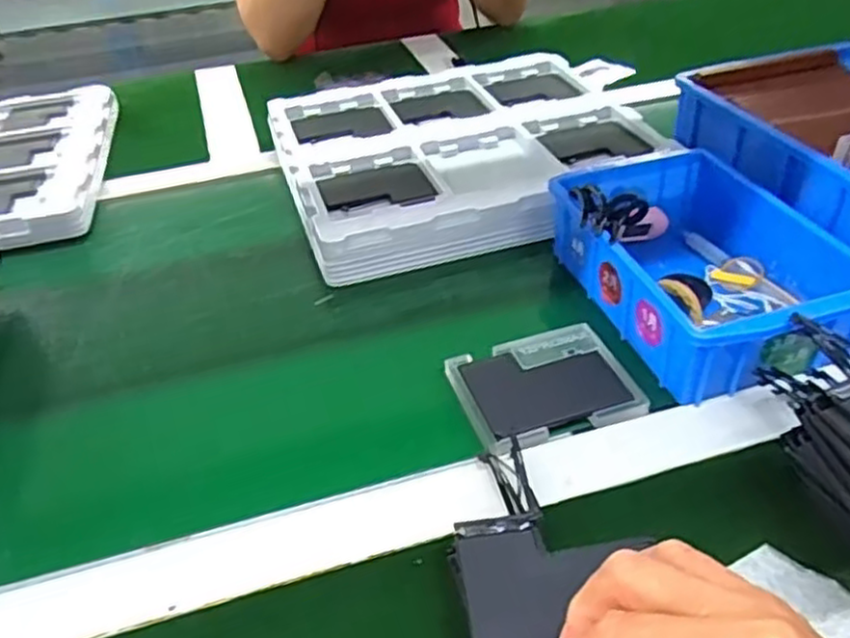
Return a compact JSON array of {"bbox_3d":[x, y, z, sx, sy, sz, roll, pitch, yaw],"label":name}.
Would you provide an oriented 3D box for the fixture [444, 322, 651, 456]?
[{"bbox_3d":[0.073,0.040,0.445,0.103,0.012,0.083,-14,40,-13],"label":"fixture"}]

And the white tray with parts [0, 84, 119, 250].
[{"bbox_3d":[-0.458,-0.152,0.705,0.275,0.030,0.328,-11,39,-9],"label":"white tray with parts"}]

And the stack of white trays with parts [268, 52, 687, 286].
[{"bbox_3d":[0.044,-0.163,0.659,0.345,0.036,0.292,-14,40,-13],"label":"stack of white trays with parts"}]

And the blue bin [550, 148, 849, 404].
[{"bbox_3d":[0.185,-0.038,0.486,0.135,0.060,0.203,-13,39,-11],"label":"blue bin"}]

